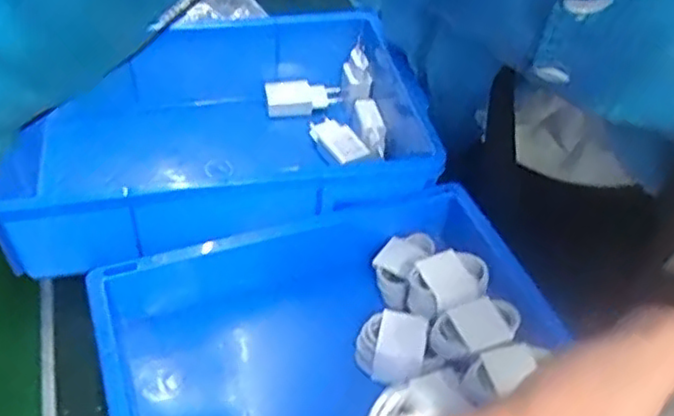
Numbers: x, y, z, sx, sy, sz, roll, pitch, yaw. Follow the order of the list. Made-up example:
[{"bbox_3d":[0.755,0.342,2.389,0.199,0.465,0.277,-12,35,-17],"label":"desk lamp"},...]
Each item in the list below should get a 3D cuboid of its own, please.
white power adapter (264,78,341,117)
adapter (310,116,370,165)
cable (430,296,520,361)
[{"bbox_3d":[-0.037,-0.119,0.740,0.079,0.019,0.040,-7,46,-11],"label":"white power adapter"},{"bbox_3d":[-0.001,-0.068,0.688,0.035,0.018,0.071,-24,52,-25],"label":"adapter"},{"bbox_3d":[0.102,0.089,0.504,0.061,0.019,0.040,-14,48,-17],"label":"cable"}]

